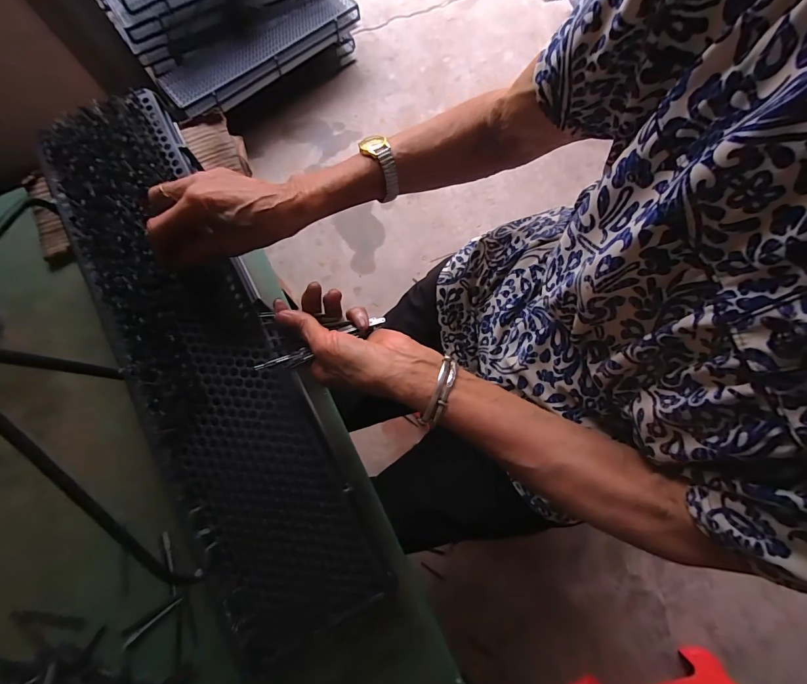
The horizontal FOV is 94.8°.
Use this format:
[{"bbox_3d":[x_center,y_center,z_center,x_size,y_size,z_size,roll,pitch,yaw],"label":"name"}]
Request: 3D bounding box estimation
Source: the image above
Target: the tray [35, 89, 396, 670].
[{"bbox_3d":[-0.208,-0.002,0.367,0.142,0.032,0.583,-28,82,-7],"label":"tray"}]

